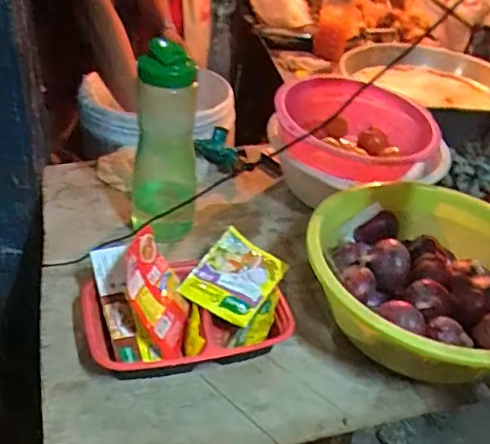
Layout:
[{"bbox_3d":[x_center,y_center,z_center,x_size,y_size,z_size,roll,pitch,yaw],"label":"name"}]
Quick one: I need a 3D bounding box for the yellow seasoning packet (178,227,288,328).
[{"bbox_3d":[-0.008,0.063,0.662,0.090,0.018,0.115,29,52,17],"label":"yellow seasoning packet"}]

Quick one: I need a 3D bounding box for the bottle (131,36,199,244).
[{"bbox_3d":[-0.107,-0.100,0.736,0.086,0.251,0.090,-1,38,-10],"label":"bottle"}]

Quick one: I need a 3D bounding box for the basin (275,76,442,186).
[{"bbox_3d":[0.179,-0.163,0.894,0.236,0.084,0.236,4,38,-3],"label":"basin"}]

